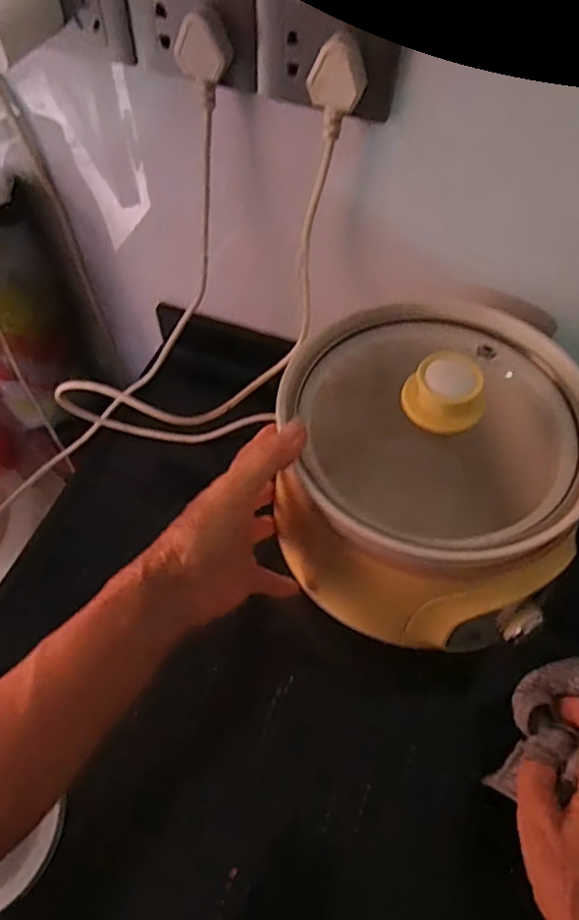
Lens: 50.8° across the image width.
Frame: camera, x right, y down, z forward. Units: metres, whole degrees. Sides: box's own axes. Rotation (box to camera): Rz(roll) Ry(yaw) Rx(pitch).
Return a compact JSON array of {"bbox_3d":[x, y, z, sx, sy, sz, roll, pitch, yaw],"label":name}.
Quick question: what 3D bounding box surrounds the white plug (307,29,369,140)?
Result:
[{"bbox_3d":[0.028,-0.218,0.358,0.032,0.052,0.018,8,58,4],"label":"white plug"}]

